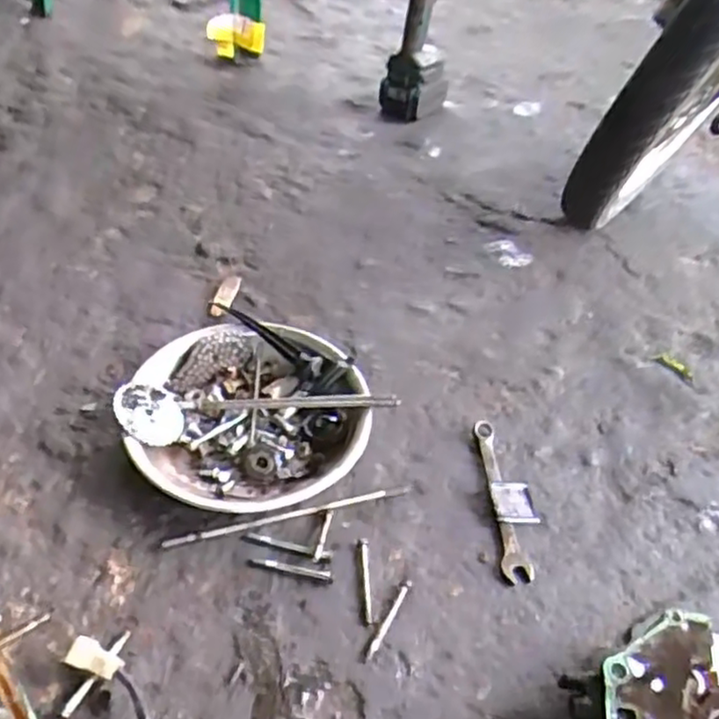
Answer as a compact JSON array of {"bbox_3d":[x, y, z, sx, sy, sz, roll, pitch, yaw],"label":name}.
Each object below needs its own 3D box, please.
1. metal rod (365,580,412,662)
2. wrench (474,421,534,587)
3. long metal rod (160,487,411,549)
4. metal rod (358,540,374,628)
[{"bbox_3d":[0.022,0.191,0.519,0.007,0.006,0.070,23,45,16],"label":"metal rod"},{"bbox_3d":[0.124,0.119,0.610,0.025,0.012,0.160,3,43,-5],"label":"wrench"},{"bbox_3d":[-0.055,0.127,0.576,0.206,0.007,0.009,-10,46,-17],"label":"long metal rod"},{"bbox_3d":[0.005,0.170,0.541,0.008,0.004,0.073,2,43,-5],"label":"metal rod"}]

